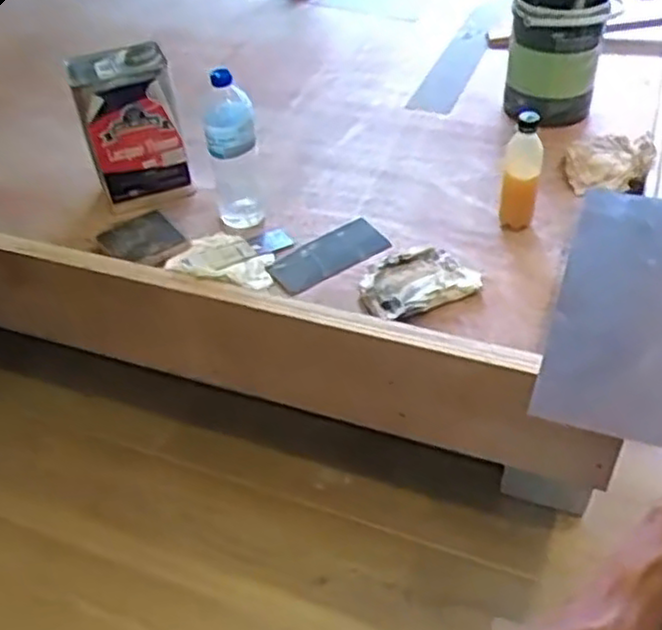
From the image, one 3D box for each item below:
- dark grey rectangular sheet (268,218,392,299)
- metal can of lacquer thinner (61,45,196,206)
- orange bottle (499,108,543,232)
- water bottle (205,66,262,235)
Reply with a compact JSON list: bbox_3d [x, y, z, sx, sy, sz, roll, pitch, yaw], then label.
[{"bbox_3d":[-0.005,-0.090,1.150,0.180,0.011,0.080,-30,59,-18],"label":"dark grey rectangular sheet"},{"bbox_3d":[-0.306,-0.280,1.164,0.142,0.232,0.076,-17,46,-13],"label":"metal can of lacquer thinner"},{"bbox_3d":[0.291,-0.225,1.142,0.055,0.186,0.066,6,44,11],"label":"orange bottle"},{"bbox_3d":[-0.146,-0.245,1.127,0.080,0.234,0.066,-7,43,-3],"label":"water bottle"}]

